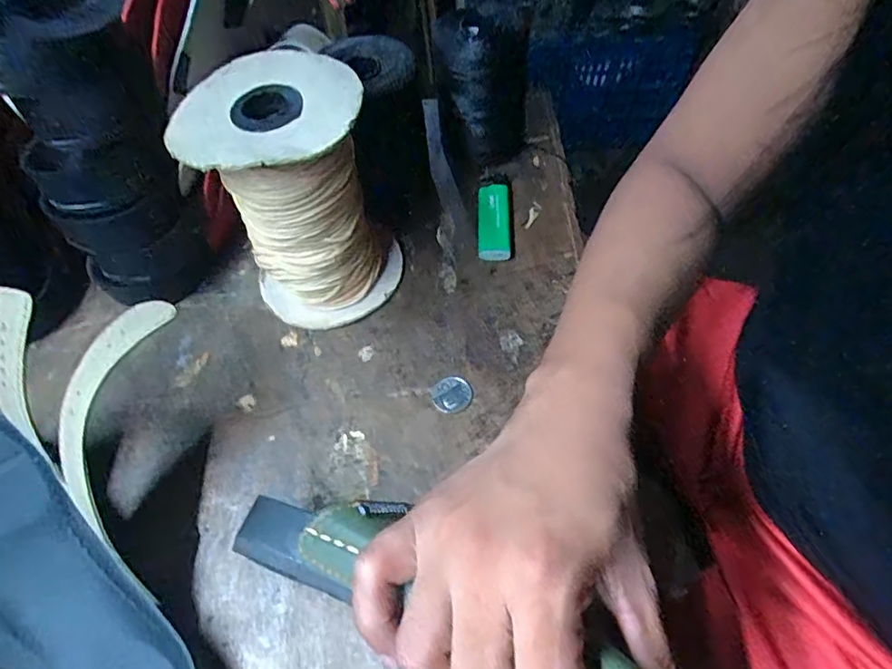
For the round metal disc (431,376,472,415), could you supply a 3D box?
[{"bbox_3d":[0.004,0.038,0.350,0.024,0.005,0.024,-2,57,2],"label":"round metal disc"}]

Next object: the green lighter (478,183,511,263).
[{"bbox_3d":[0.037,-0.084,0.425,0.023,0.018,0.068,0,57,3],"label":"green lighter"}]

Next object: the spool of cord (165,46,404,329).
[{"bbox_3d":[-0.089,-0.083,0.352,0.102,0.144,0.094,-15,57,-6],"label":"spool of cord"}]

